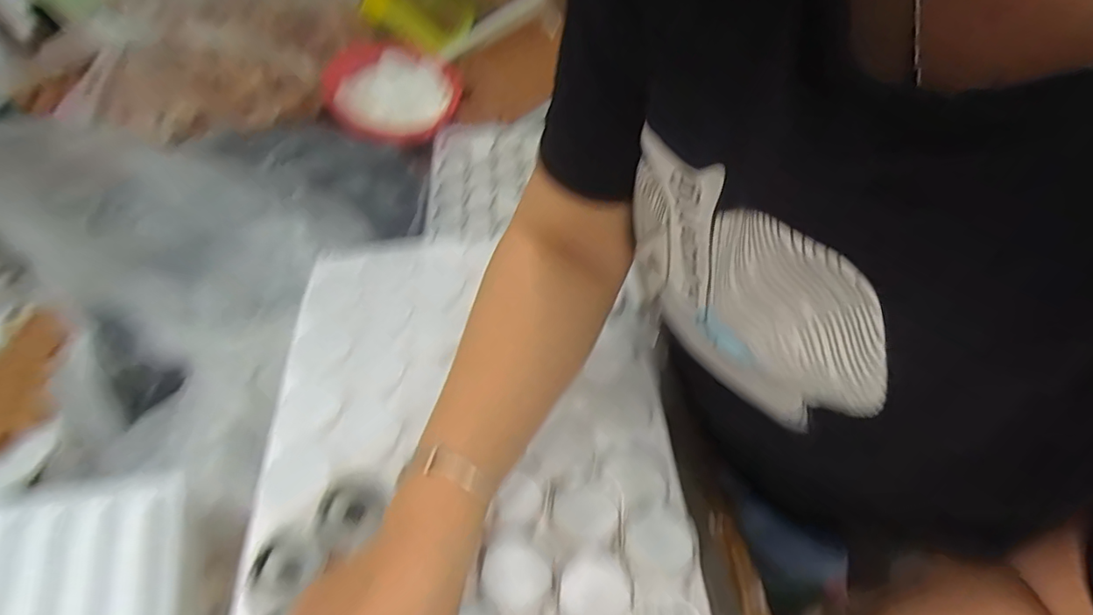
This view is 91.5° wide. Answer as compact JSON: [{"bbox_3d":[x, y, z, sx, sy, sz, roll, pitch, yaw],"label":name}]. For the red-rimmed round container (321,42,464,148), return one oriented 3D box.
[{"bbox_3d":[-0.290,-0.406,1.018,0.259,0.084,0.253,-1,55,2],"label":"red-rimmed round container"}]

